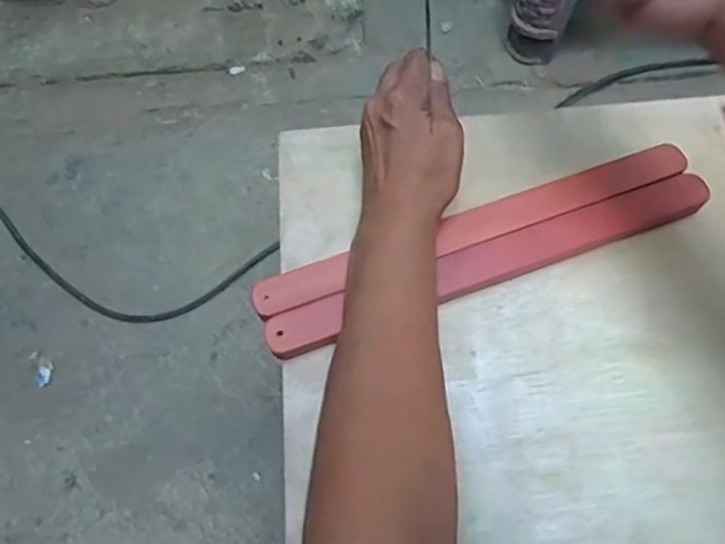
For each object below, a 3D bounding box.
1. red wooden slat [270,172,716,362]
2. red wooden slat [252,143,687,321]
[{"bbox_3d":[0.085,-0.006,0.377,0.301,0.013,0.028,-20,67,-6],"label":"red wooden slat"},{"bbox_3d":[0.074,-0.031,0.383,0.301,0.009,0.028,-19,67,-6],"label":"red wooden slat"}]

